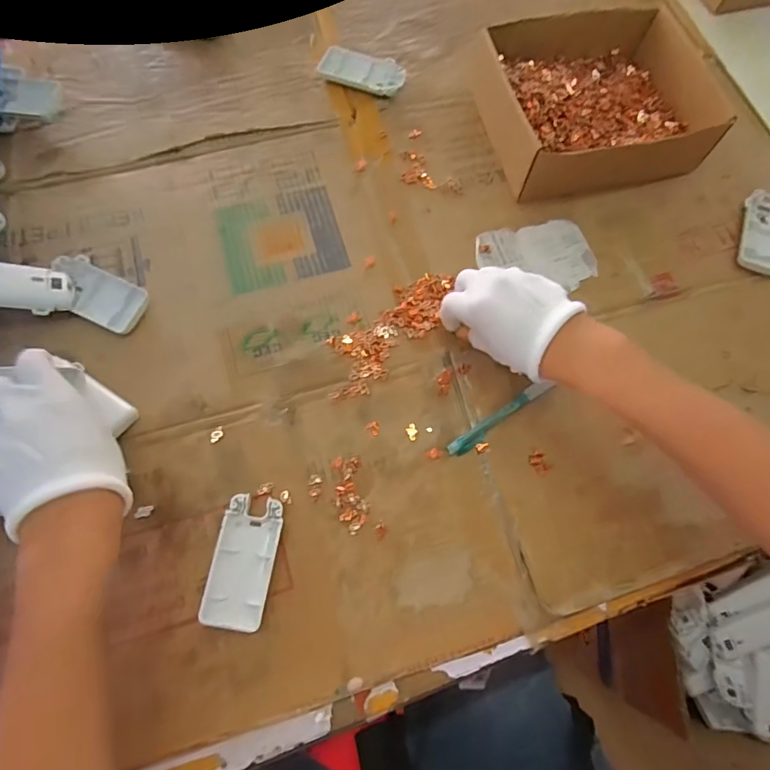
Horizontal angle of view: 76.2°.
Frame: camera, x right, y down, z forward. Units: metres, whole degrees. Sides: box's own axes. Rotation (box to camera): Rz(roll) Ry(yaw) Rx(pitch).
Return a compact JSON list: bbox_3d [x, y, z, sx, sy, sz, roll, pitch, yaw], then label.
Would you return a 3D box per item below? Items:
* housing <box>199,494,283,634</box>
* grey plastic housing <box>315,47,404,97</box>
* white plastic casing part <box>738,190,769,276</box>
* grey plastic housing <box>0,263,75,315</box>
[{"bbox_3d":[-0.109,0.137,0.381,0.044,0.014,0.096,10,71,1],"label":"housing"},{"bbox_3d":[-0.026,-0.353,0.554,0.096,0.014,0.044,14,71,3],"label":"grey plastic housing"},{"bbox_3d":[0.398,-0.159,0.512,0.046,0.020,0.094,18,72,4],"label":"white plastic casing part"},{"bbox_3d":[-0.321,-0.083,0.417,0.094,0.017,0.041,3,68,-33],"label":"grey plastic housing"}]

